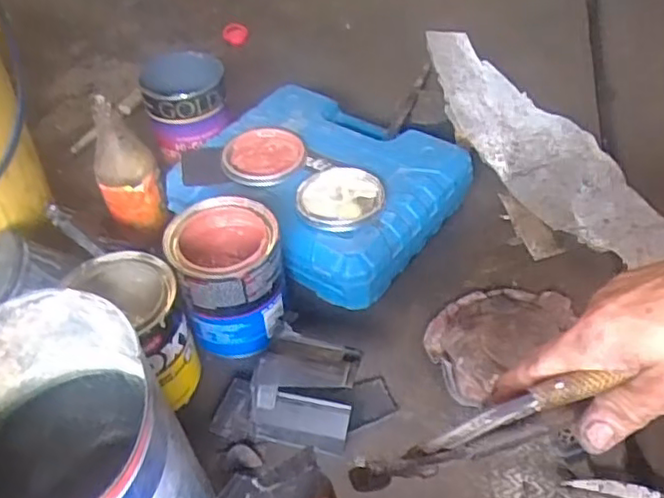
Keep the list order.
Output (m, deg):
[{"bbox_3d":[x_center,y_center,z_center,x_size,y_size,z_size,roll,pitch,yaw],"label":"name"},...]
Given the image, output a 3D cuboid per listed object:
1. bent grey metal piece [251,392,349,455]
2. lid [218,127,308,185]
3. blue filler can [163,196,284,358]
[{"bbox_3d":[-0.026,0.149,0.565,0.081,0.004,0.043,9,72,9],"label":"bent grey metal piece"},{"bbox_3d":[-0.078,-0.107,0.730,0.089,0.012,0.101,-8,45,-5],"label":"lid"},{"bbox_3d":[-0.097,0.025,0.620,0.097,0.110,0.100,-3,46,3],"label":"blue filler can"}]

